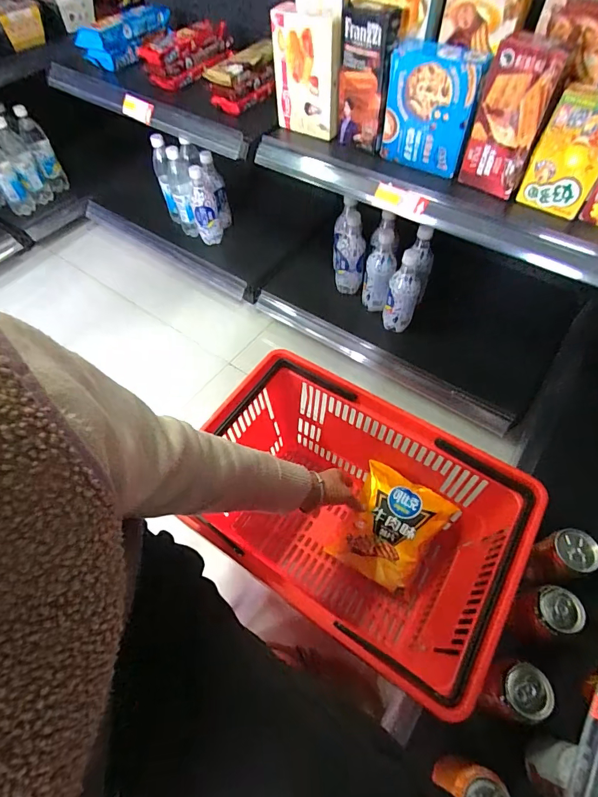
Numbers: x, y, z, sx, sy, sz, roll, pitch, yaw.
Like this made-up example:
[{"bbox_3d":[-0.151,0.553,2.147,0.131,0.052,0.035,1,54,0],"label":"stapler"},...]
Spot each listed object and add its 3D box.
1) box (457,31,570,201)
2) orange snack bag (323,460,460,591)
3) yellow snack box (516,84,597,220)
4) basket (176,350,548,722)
[{"bbox_3d":[0.320,-0.421,0.618,0.096,0.184,0.059,32,64,21],"label":"box"},{"bbox_3d":[0.158,0.230,0.714,0.156,0.055,0.189,29,95,16],"label":"orange snack bag"},{"bbox_3d":[0.403,-0.360,0.598,0.095,0.152,0.049,30,63,20],"label":"yellow snack box"},{"bbox_3d":[0.073,0.206,0.684,0.478,0.260,0.342,27,62,18],"label":"basket"}]

